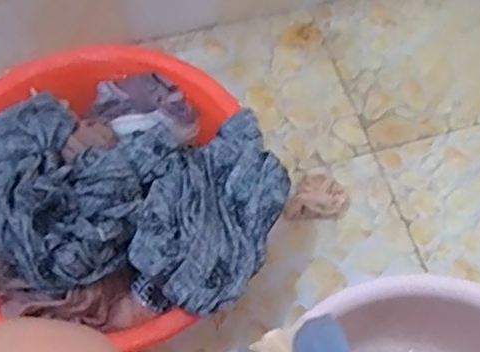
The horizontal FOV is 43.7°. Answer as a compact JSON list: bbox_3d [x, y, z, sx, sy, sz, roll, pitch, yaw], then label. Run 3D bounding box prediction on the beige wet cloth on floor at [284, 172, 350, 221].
[{"bbox_3d":[0.115,0.036,0.859,0.077,0.039,0.085,24,66,9],"label":"beige wet cloth on floor"}]

